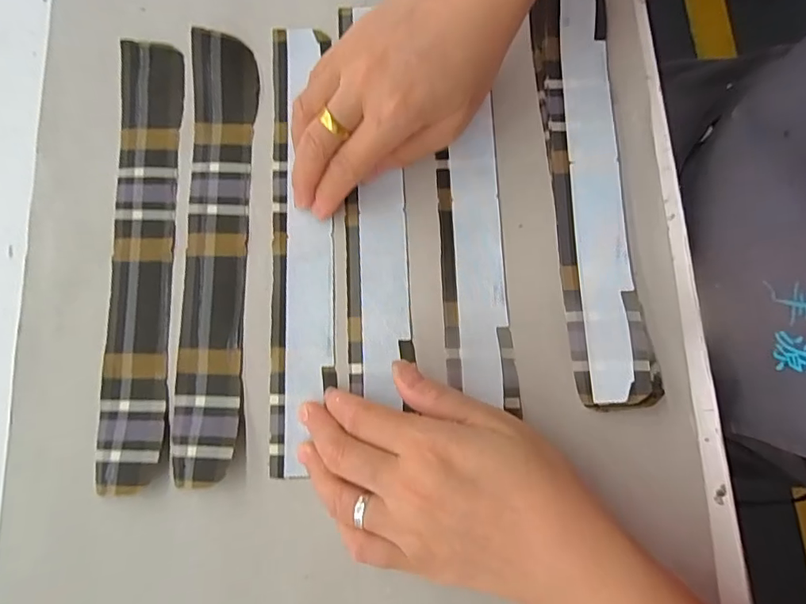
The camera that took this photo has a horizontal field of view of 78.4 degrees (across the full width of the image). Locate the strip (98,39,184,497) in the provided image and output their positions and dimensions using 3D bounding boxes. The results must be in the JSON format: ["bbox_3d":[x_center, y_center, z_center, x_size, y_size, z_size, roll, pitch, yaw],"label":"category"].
[{"bbox_3d":[-0.149,-0.029,0.282,0.035,0.010,0.256,-2,80,0],"label":"strip"}]

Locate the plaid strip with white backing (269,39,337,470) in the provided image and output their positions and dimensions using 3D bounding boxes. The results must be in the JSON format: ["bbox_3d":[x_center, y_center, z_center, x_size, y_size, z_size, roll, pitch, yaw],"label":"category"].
[{"bbox_3d":[-0.058,-0.038,0.284,0.034,0.006,0.258,-3,80,0],"label":"plaid strip with white backing"}]

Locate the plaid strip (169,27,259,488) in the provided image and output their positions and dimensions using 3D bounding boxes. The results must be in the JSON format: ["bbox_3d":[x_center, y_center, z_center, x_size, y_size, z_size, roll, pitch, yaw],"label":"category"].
[{"bbox_3d":[-0.107,-0.033,0.280,0.036,0.012,0.254,0,79,1],"label":"plaid strip"}]

